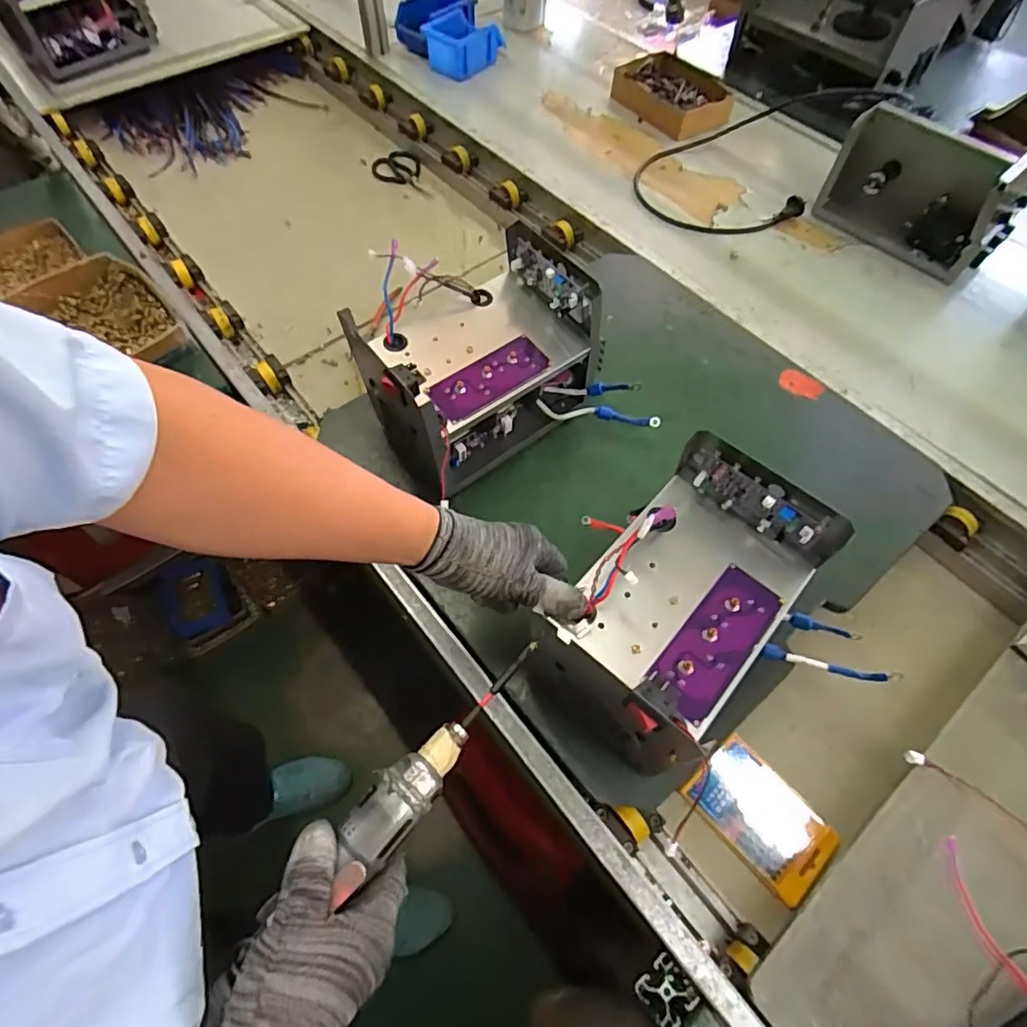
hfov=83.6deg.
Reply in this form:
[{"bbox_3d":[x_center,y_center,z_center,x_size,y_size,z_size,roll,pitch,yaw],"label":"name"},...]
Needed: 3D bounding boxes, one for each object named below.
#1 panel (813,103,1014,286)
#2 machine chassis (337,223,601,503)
[{"bbox_3d":[0.617,-0.499,0.888,0.253,0.134,0.094,39,67,19],"label":"panel"},{"bbox_3d":[-0.043,-0.163,0.666,0.244,0.192,0.175,-40,68,-21],"label":"machine chassis"}]

